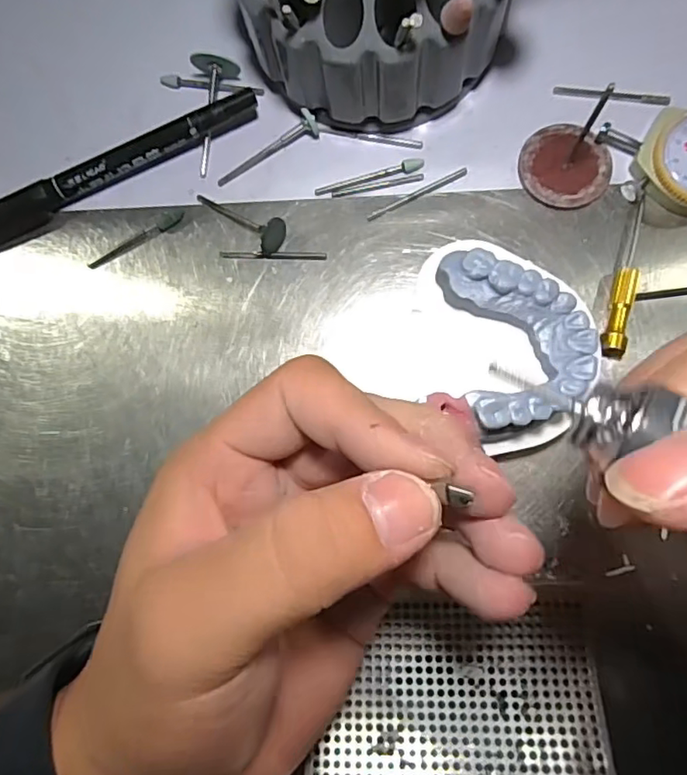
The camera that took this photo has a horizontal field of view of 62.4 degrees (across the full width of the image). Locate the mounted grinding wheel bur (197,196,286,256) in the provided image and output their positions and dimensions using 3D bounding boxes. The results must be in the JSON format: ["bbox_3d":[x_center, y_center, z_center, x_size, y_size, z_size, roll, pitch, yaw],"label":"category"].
[{"bbox_3d":[-0.041,-0.067,0.231,0.041,0.015,0.014,31,87,25],"label":"mounted grinding wheel bur"}]

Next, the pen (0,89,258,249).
[{"bbox_3d":[-0.098,-0.088,0.232,0.135,0.016,0.013,-25,81,2],"label":"pen"}]

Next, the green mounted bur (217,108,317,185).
[{"bbox_3d":[-0.032,-0.098,0.230,0.046,0.010,0.007,-26,83,1],"label":"green mounted bur"}]

